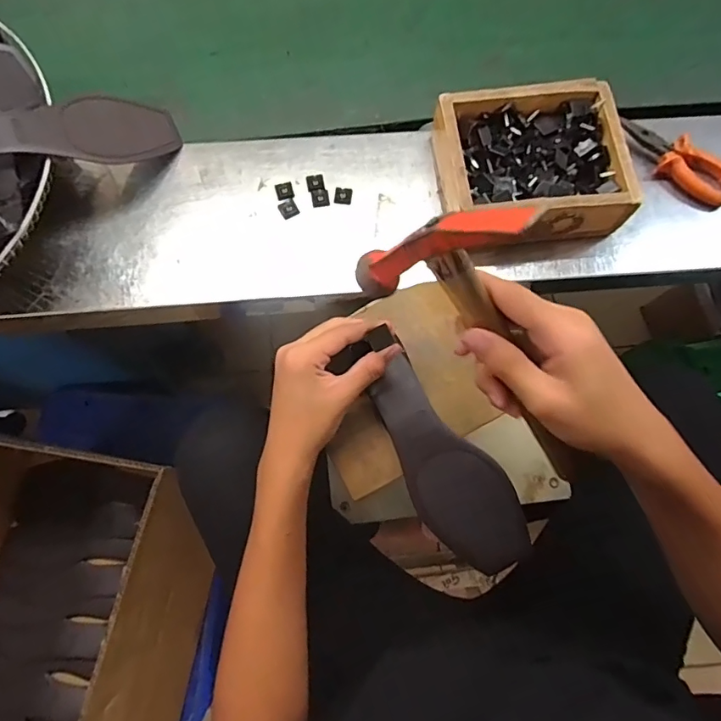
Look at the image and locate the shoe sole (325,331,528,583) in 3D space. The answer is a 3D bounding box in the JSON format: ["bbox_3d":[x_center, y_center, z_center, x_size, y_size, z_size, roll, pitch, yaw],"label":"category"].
[{"bbox_3d":[0.067,0.087,0.444,0.077,0.012,0.239,-35,90,-10],"label":"shoe sole"}]

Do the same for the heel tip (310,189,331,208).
[{"bbox_3d":[-0.044,-0.178,0.533,0.019,0.004,0.020,-11,75,-4],"label":"heel tip"}]

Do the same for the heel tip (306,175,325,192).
[{"bbox_3d":[-0.049,-0.194,0.535,0.018,0.004,0.019,-9,75,-4],"label":"heel tip"}]

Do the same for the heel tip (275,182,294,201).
[{"bbox_3d":[-0.082,-0.185,0.531,0.018,0.004,0.020,-14,75,-5],"label":"heel tip"}]

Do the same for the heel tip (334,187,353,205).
[{"bbox_3d":[-0.019,-0.180,0.534,0.019,0.006,0.017,5,74,0],"label":"heel tip"}]

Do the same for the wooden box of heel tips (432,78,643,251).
[{"bbox_3d":[0.175,-0.200,0.512,0.175,0.064,0.157,-7,75,-3],"label":"wooden box of heel tips"}]

